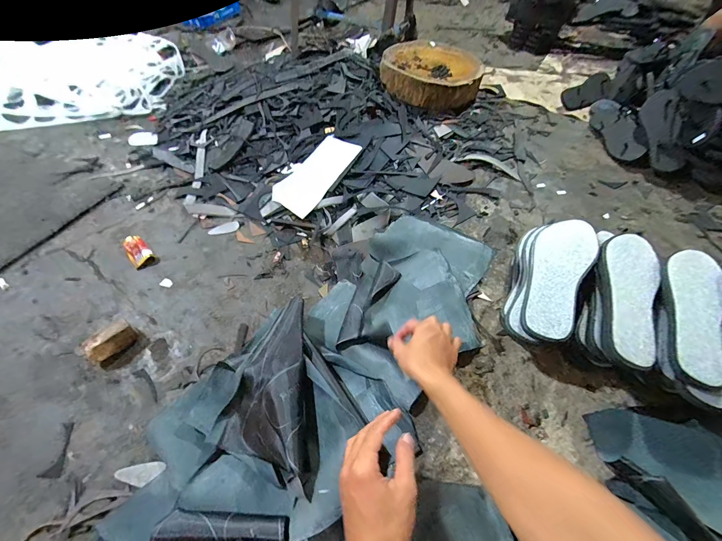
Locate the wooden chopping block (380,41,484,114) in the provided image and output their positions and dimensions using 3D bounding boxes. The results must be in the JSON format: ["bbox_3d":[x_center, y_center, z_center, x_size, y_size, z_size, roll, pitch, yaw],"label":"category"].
[{"bbox_3d":[0.249,-0.694,1.127,0.344,0.097,0.370,13,55,7],"label":"wooden chopping block"}]

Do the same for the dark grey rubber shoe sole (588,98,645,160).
[{"bbox_3d":[0.774,-0.442,0.978,0.087,0.032,0.298,-18,47,33],"label":"dark grey rubber shoe sole"}]

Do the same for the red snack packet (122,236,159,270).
[{"bbox_3d":[-0.521,-0.044,0.743,0.047,0.025,0.089,-38,64,-26],"label":"red snack packet"}]

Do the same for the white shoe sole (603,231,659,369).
[{"bbox_3d":[0.441,0.032,0.521,0.089,0.030,0.246,24,56,14],"label":"white shoe sole"}]

